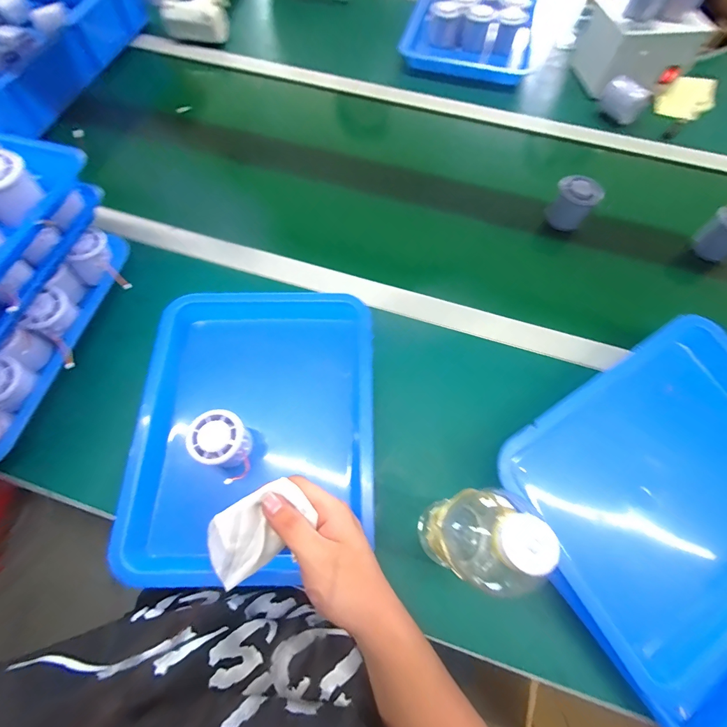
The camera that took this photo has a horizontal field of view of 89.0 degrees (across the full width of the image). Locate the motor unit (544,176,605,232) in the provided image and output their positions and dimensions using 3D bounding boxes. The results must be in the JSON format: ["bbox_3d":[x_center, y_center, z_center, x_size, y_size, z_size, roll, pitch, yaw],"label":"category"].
[{"bbox_3d":[0.315,-0.240,0.557,0.060,0.059,0.053,38,71,15],"label":"motor unit"}]

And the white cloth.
[{"bbox_3d":[-0.092,0.144,0.319,0.099,0.012,0.059,-36,93,3],"label":"white cloth"}]

